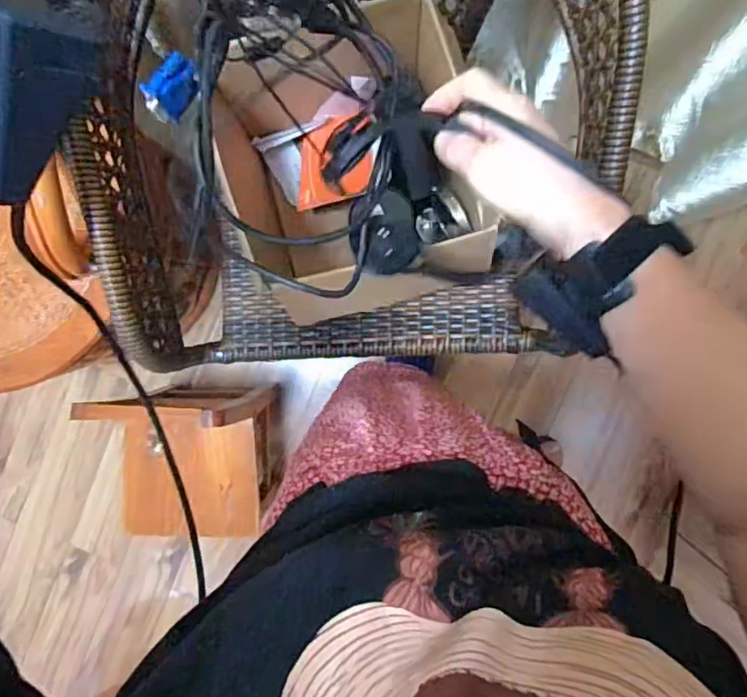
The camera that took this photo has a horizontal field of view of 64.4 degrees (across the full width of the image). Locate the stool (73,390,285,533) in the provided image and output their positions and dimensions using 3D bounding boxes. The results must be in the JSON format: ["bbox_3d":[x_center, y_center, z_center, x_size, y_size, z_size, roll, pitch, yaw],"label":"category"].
[{"bbox_3d":[-0.323,0.208,1.086,0.240,0.374,0.257,-1,95,2],"label":"stool"}]

